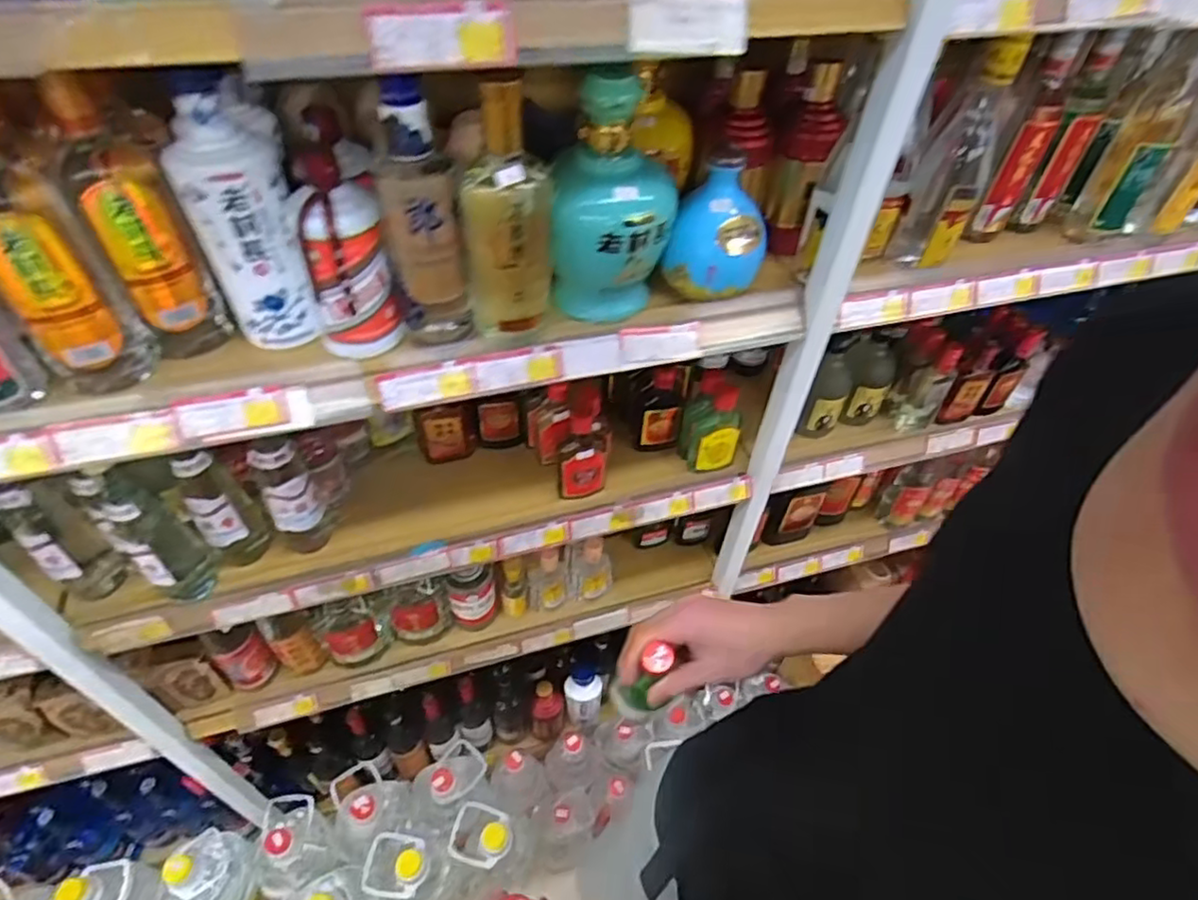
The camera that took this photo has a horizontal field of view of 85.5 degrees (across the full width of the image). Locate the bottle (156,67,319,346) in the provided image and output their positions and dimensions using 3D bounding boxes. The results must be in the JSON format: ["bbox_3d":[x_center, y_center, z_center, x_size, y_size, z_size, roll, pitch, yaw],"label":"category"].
[{"bbox_3d":[-0.314,-0.209,0.576,0.083,0.229,0.085,-18,51,-19],"label":"bottle"}]

